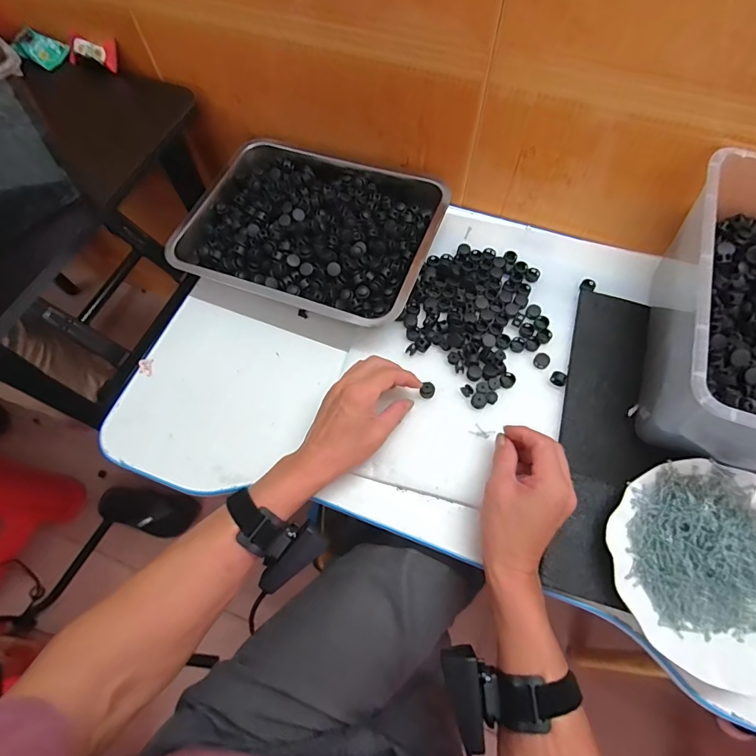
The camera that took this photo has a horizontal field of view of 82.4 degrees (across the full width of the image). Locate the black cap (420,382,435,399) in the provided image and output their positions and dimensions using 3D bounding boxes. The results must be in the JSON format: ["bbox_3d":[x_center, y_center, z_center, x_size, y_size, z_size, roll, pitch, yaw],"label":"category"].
[{"bbox_3d":[0.057,0.014,0.485,0.014,0.011,0.018,37,72,16],"label":"black cap"}]

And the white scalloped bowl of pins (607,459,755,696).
[{"bbox_3d":[0.306,0.170,0.388,0.185,0.034,0.177,-1,66,1],"label":"white scalloped bowl of pins"}]

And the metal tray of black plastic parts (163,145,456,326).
[{"bbox_3d":[-0.079,-0.209,0.564,0.312,0.046,0.264,20,68,11],"label":"metal tray of black plastic parts"}]

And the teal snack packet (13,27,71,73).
[{"bbox_3d":[-0.469,-0.461,0.604,0.013,0.049,0.063,-9,62,45],"label":"teal snack packet"}]

